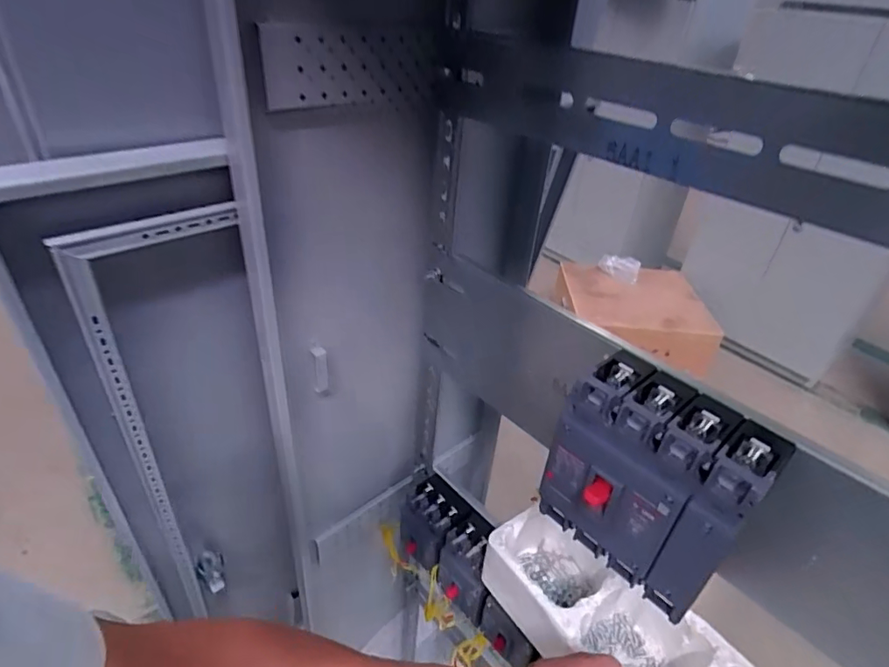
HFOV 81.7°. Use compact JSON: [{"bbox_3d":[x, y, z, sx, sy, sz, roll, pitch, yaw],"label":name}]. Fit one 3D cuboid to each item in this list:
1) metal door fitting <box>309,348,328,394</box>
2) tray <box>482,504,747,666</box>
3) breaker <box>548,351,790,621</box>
[{"bbox_3d":[-0.137,0.040,0.568,0.016,0.064,0.009,-6,37,-13],"label":"metal door fitting"},{"bbox_3d":[0.190,0.321,0.514,0.128,0.097,0.339,-21,38,-30],"label":"tray"},{"bbox_3d":[0.158,0.123,0.420,0.094,0.156,0.149,-24,44,-33],"label":"breaker"}]

